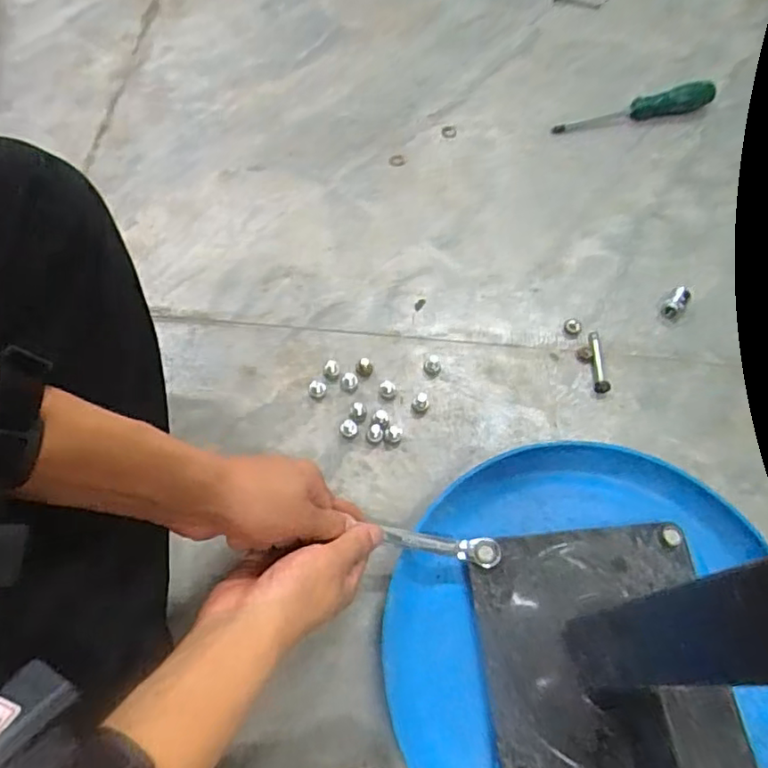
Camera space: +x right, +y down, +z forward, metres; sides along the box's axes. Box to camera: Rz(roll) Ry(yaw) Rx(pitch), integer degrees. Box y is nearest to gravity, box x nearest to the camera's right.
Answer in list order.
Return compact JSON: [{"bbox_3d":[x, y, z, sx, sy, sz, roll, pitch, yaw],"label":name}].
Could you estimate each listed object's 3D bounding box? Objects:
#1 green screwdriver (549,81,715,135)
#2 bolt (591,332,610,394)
[{"bbox_3d":[0.283,-0.314,0.700,0.196,0.021,0.026,-13,64,-10],"label":"green screwdriver"},{"bbox_3d":[0.192,-0.021,0.551,0.011,0.009,0.061,6,62,-1],"label":"bolt"}]

